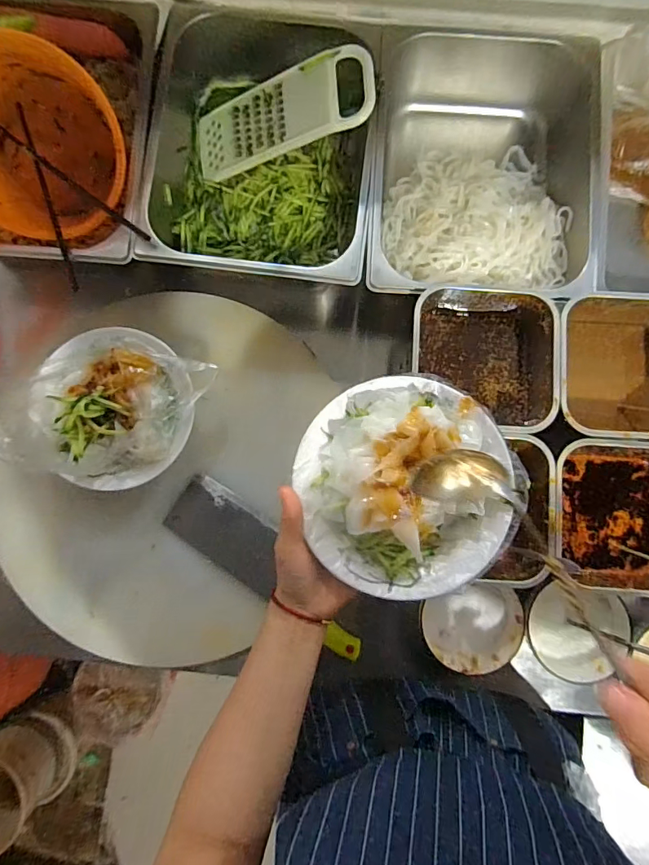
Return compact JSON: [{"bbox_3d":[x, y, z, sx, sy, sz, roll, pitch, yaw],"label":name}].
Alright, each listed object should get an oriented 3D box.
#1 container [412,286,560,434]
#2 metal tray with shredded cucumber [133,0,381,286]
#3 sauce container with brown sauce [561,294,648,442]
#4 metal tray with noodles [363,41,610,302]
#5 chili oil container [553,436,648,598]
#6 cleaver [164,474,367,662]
[{"bbox_3d":[0.175,-0.082,0.525,0.155,0.072,0.151,5,85,1],"label":"container"},{"bbox_3d":[-0.072,-0.343,0.571,0.257,0.106,0.336,5,85,1],"label":"metal tray with shredded cucumber"},{"bbox_3d":[0.334,-0.068,0.532,0.158,0.077,0.158,3,84,1],"label":"sauce container with brown sauce"},{"bbox_3d":[0.188,-0.313,0.580,0.256,0.105,0.319,3,84,1],"label":"metal tray with noodles"},{"bbox_3d":[0.319,0.090,0.513,0.156,0.069,0.155,7,85,1],"label":"chili oil container"},{"bbox_3d":[-0.067,0.160,0.563,0.277,0.028,0.079,34,86,4],"label":"cleaver"}]

